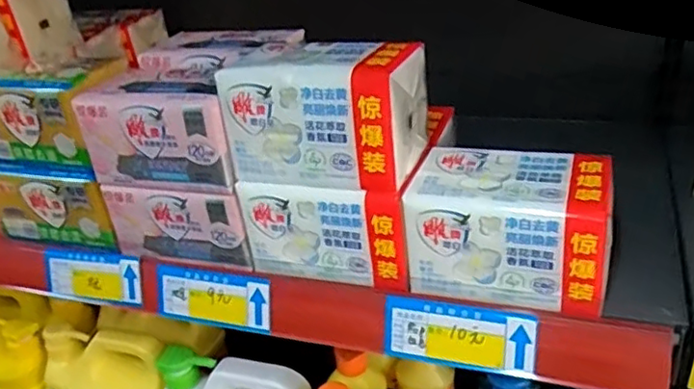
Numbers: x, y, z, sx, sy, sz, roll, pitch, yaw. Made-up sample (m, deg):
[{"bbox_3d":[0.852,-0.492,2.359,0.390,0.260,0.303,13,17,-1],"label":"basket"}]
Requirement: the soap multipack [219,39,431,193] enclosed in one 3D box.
[{"bbox_3d":[-0.014,-0.049,0.375,0.108,0.070,0.060,5,31,20],"label":"soap multipack"}]

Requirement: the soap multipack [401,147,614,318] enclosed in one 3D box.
[{"bbox_3d":[0.095,0.018,0.367,0.106,0.064,0.065,5,30,20],"label":"soap multipack"}]

